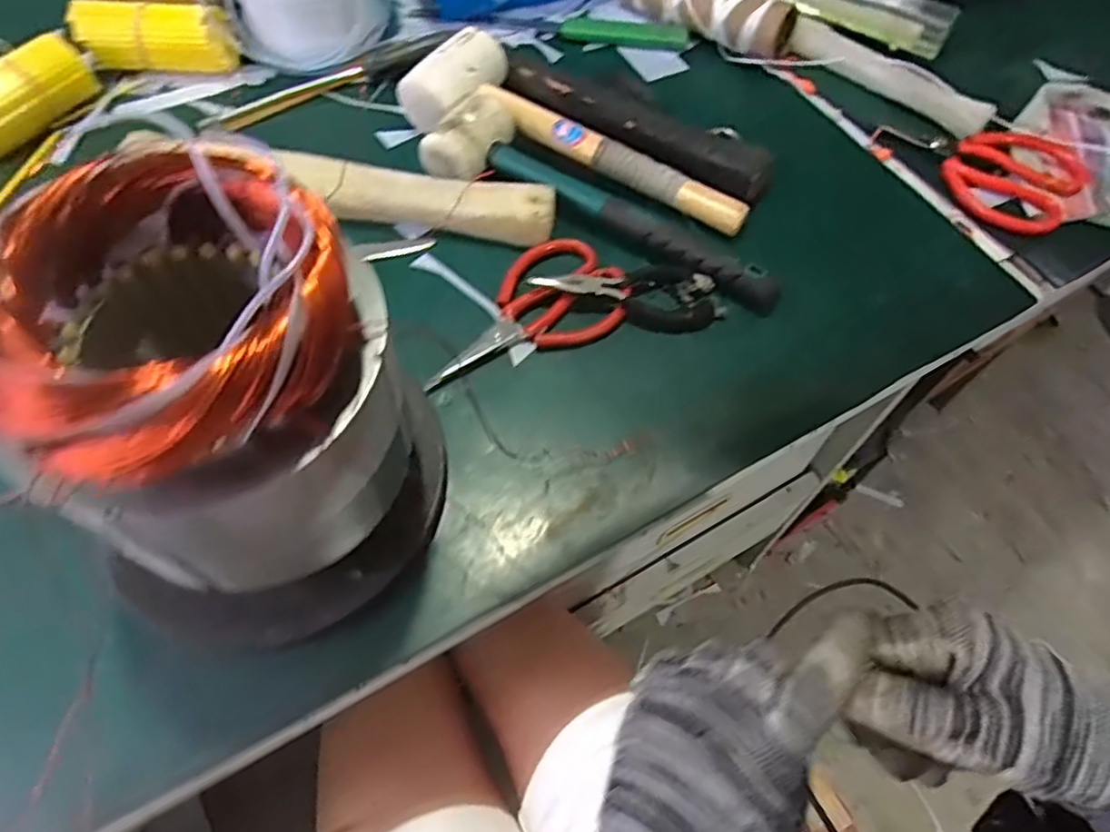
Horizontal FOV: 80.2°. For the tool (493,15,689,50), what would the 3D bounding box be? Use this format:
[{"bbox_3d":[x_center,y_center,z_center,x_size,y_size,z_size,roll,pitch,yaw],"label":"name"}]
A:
[{"bbox_3d":[0.033,-0.369,0.625,0.184,0.010,0.026,12,60,6],"label":"tool"}]

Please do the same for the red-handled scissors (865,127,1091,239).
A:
[{"bbox_3d":[0.345,-0.209,0.529,0.095,0.028,0.149,-38,67,-20],"label":"red-handled scissors"}]

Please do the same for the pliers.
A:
[{"bbox_3d":[0.054,-0.091,0.467,0.130,0.017,0.047,10,60,5],"label":"pliers"}]

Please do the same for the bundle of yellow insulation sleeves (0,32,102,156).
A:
[{"bbox_3d":[-0.437,-0.257,0.534,0.040,0.045,0.128,31,64,16],"label":"bundle of yellow insulation sleeves"}]

